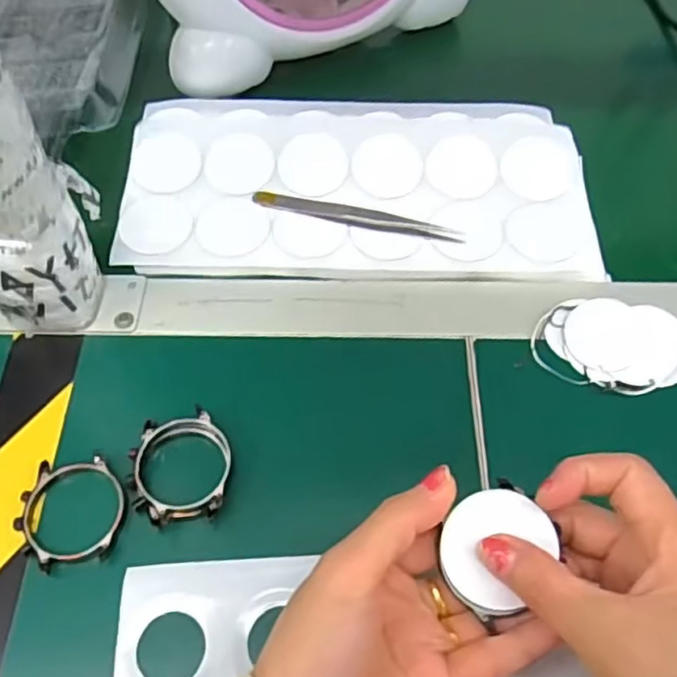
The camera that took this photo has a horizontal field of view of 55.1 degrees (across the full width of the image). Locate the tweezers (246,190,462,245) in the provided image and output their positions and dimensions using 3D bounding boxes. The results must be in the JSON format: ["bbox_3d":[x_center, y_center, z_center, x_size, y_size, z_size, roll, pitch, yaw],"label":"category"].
[{"bbox_3d":[0.010,-0.072,0.391,0.126,0.008,0.011,14,56,9],"label":"tweezers"}]

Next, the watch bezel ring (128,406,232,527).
[{"bbox_3d":[-0.075,0.060,0.304,0.047,0.011,0.051,-8,56,-6],"label":"watch bezel ring"}]

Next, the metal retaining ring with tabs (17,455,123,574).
[{"bbox_3d":[-0.123,0.080,0.300,0.048,0.005,0.050,0,55,-1],"label":"metal retaining ring with tabs"}]

